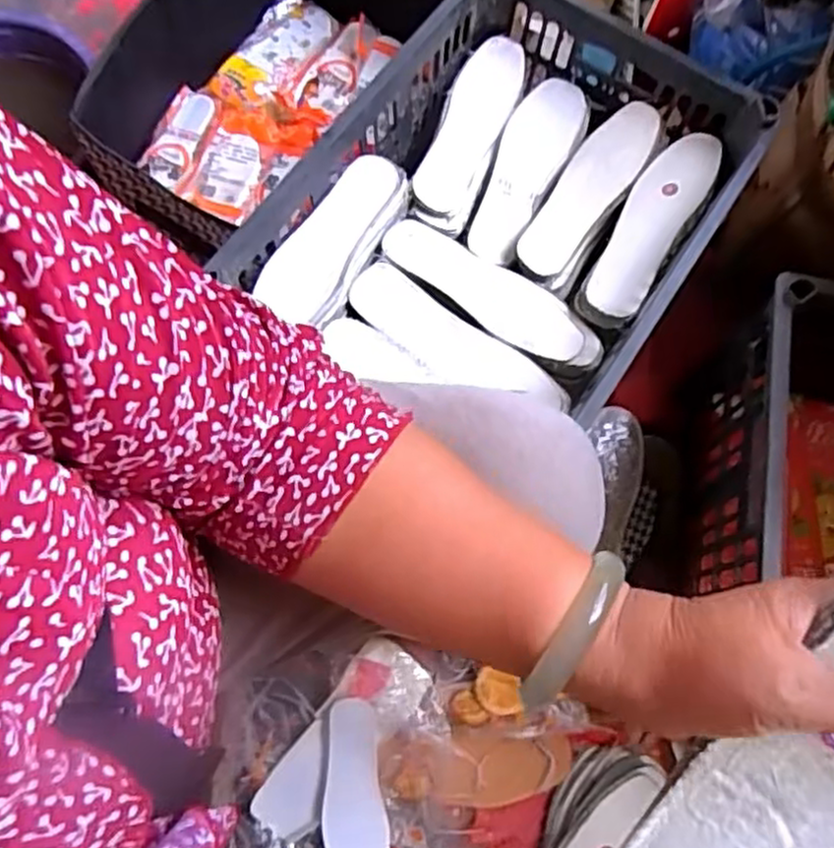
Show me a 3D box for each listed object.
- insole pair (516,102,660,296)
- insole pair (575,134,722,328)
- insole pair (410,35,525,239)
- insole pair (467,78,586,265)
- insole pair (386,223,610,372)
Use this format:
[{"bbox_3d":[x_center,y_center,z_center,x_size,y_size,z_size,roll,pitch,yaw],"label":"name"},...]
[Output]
[{"bbox_3d":[0.175,-0.240,0.744,0.067,0.019,0.221,33,77,9],"label":"insole pair"},{"bbox_3d":[0.231,-0.194,0.729,0.062,0.037,0.227,29,76,8],"label":"insole pair"},{"bbox_3d":[0.054,-0.310,0.763,0.064,0.019,0.231,20,75,5],"label":"insole pair"},{"bbox_3d":[0.115,-0.268,0.763,0.072,0.011,0.226,24,76,7],"label":"insole pair"},{"bbox_3d":[0.073,-0.128,0.709,0.233,0.021,0.075,30,76,8],"label":"insole pair"}]

